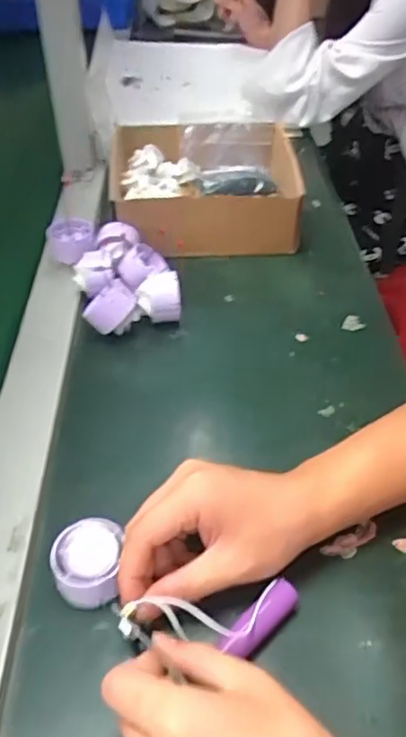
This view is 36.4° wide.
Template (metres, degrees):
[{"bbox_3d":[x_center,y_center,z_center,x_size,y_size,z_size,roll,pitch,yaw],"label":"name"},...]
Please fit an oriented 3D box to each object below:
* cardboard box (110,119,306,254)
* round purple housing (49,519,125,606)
[{"bbox_3d":[0.004,-0.222,0.741,0.222,0.068,0.225,0,42,0],"label":"cardboard box"},{"bbox_3d":[-0.074,0.122,0.394,0.041,0.026,0.045,0,42,0],"label":"round purple housing"}]

